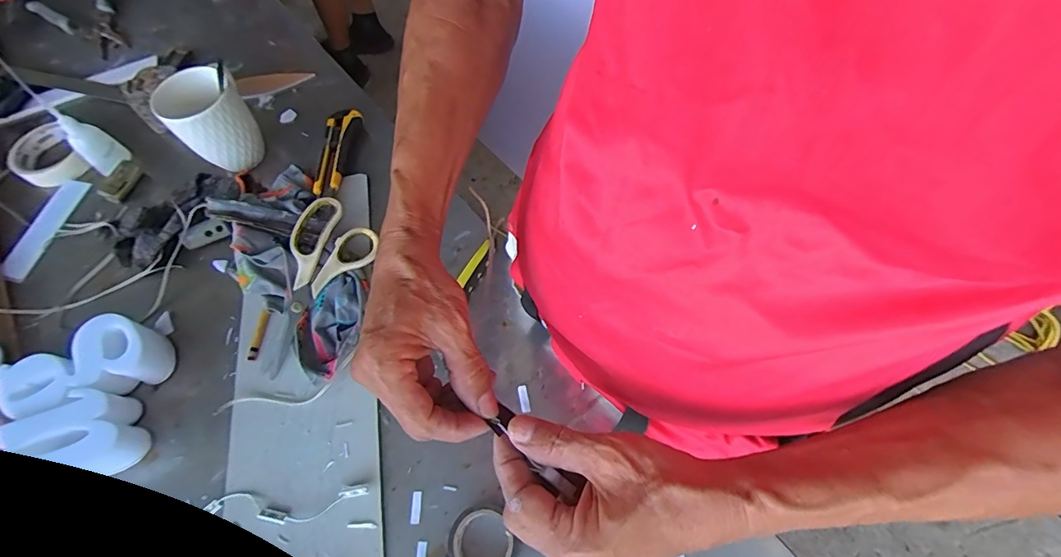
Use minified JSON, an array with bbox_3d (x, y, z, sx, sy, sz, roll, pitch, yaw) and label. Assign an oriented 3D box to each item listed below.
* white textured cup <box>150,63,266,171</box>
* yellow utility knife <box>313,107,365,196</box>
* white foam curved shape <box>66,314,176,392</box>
[{"bbox_3d":[-0.370,-0.181,0.556,0.077,0.122,0.081,-1,63,2],"label":"white textured cup"},{"bbox_3d":[-0.242,-0.156,0.587,0.038,0.022,0.135,3,63,4],"label":"yellow utility knife"},{"bbox_3d":[-0.398,0.073,0.461,0.061,0.054,0.062,-27,65,-11],"label":"white foam curved shape"}]

